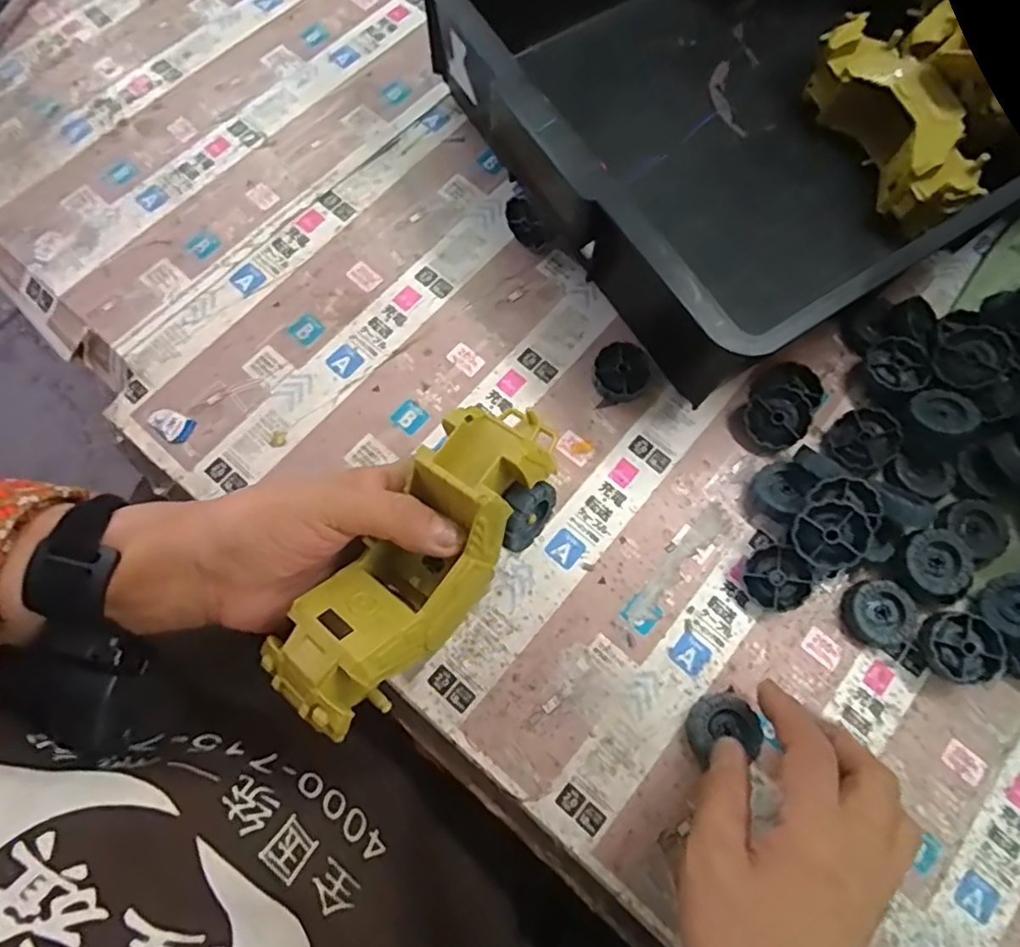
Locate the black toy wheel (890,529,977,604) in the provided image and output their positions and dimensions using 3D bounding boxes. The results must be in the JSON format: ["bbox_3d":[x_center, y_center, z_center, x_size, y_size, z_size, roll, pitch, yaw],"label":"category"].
[{"bbox_3d":[0.251,0.053,0.359,0.044,0.019,0.041,0,71,0],"label":"black toy wheel"}]

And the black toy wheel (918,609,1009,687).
[{"bbox_3d":[0.256,0.100,0.351,0.040,0.022,0.039,0,73,-1],"label":"black toy wheel"}]

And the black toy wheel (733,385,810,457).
[{"bbox_3d":[0.169,-0.034,0.393,0.044,0.012,0.044,4,101,21],"label":"black toy wheel"}]

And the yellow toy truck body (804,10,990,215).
[{"bbox_3d":[0.275,-0.248,0.436,0.059,0.053,0.165,-20,72,-6],"label":"yellow toy truck body"}]

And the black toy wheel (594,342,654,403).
[{"bbox_3d":[0.074,-0.066,0.403,0.036,0.013,0.037,0,71,0],"label":"black toy wheel"}]

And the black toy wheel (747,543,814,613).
[{"bbox_3d":[0.159,0.063,0.363,0.037,0.015,0.034,46,101,16],"label":"black toy wheel"}]

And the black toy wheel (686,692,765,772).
[{"bbox_3d":[0.119,0.142,0.339,0.037,0.015,0.036,0,71,0],"label":"black toy wheel"}]

